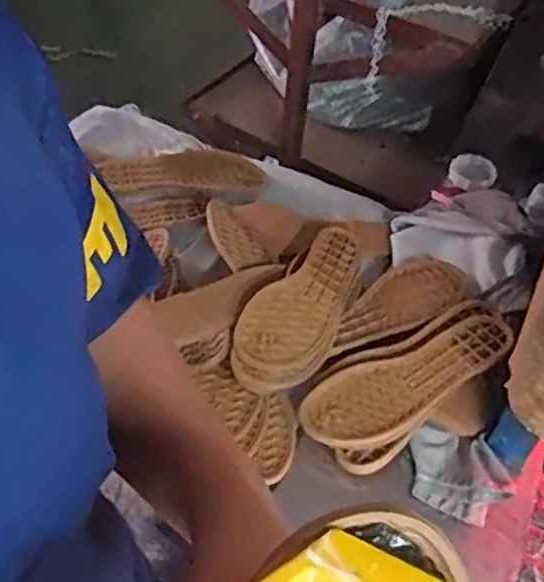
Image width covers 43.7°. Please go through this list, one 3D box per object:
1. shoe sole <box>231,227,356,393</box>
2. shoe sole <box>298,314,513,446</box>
[{"bbox_3d":[0.038,0.010,0.743,0.089,0.029,0.255,24,51,16],"label":"shoe sole"},{"bbox_3d":[0.145,0.091,0.707,0.244,0.042,0.098,-16,52,-18],"label":"shoe sole"}]

